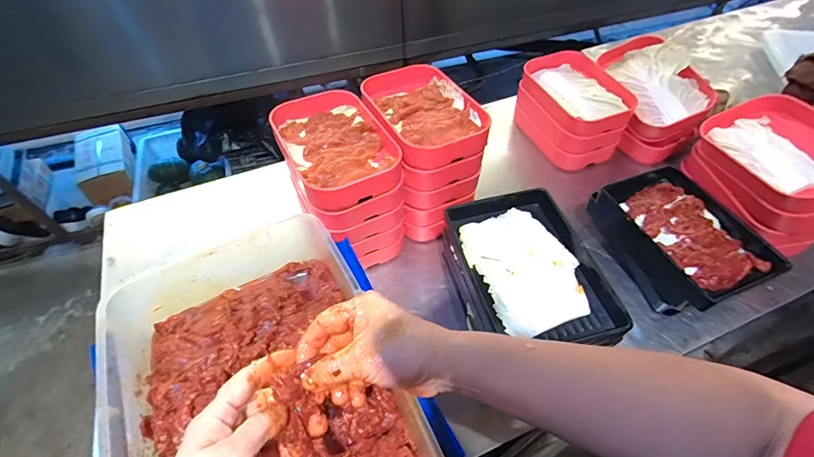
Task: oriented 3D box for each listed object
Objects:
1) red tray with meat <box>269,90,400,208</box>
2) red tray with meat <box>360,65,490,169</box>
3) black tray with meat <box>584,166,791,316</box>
[{"bbox_3d":[-0.092,-0.108,0.519,0.120,0.033,0.177,-24,55,-16],"label":"red tray with meat"},{"bbox_3d":[0.017,-0.158,0.552,0.122,0.031,0.185,-22,55,-16],"label":"red tray with meat"},{"bbox_3d":[0.344,0.018,0.536,0.124,0.088,0.187,-17,53,-12],"label":"black tray with meat"}]

